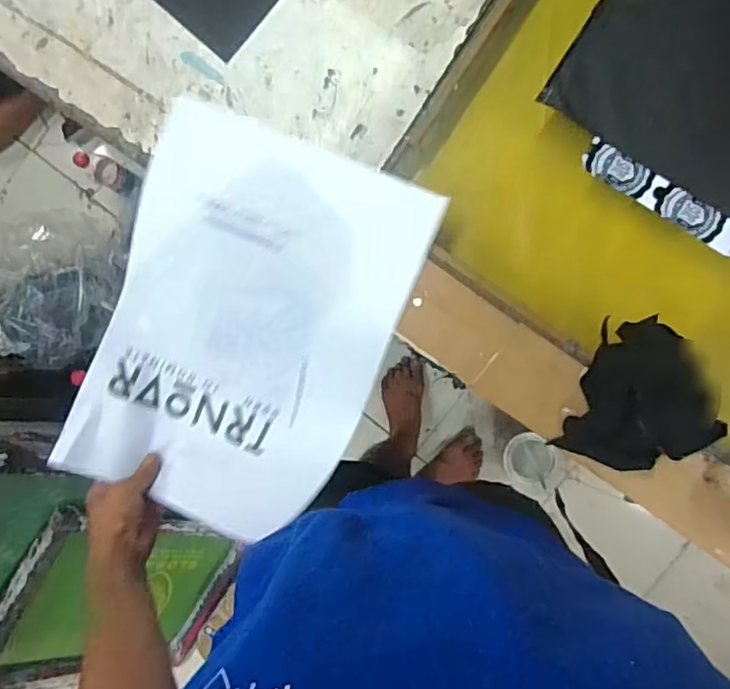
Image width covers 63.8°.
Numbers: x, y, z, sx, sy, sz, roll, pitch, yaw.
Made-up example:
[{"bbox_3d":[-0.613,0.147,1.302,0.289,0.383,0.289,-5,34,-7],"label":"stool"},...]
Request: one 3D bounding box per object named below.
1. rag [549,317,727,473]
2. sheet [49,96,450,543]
[{"bbox_3d":[0.267,0.052,0.546,0.130,0.037,0.143,21,94,4],"label":"rag"},{"bbox_3d":[-0.126,-0.013,0.622,0.296,0.069,0.404,21,94,4],"label":"sheet"}]

